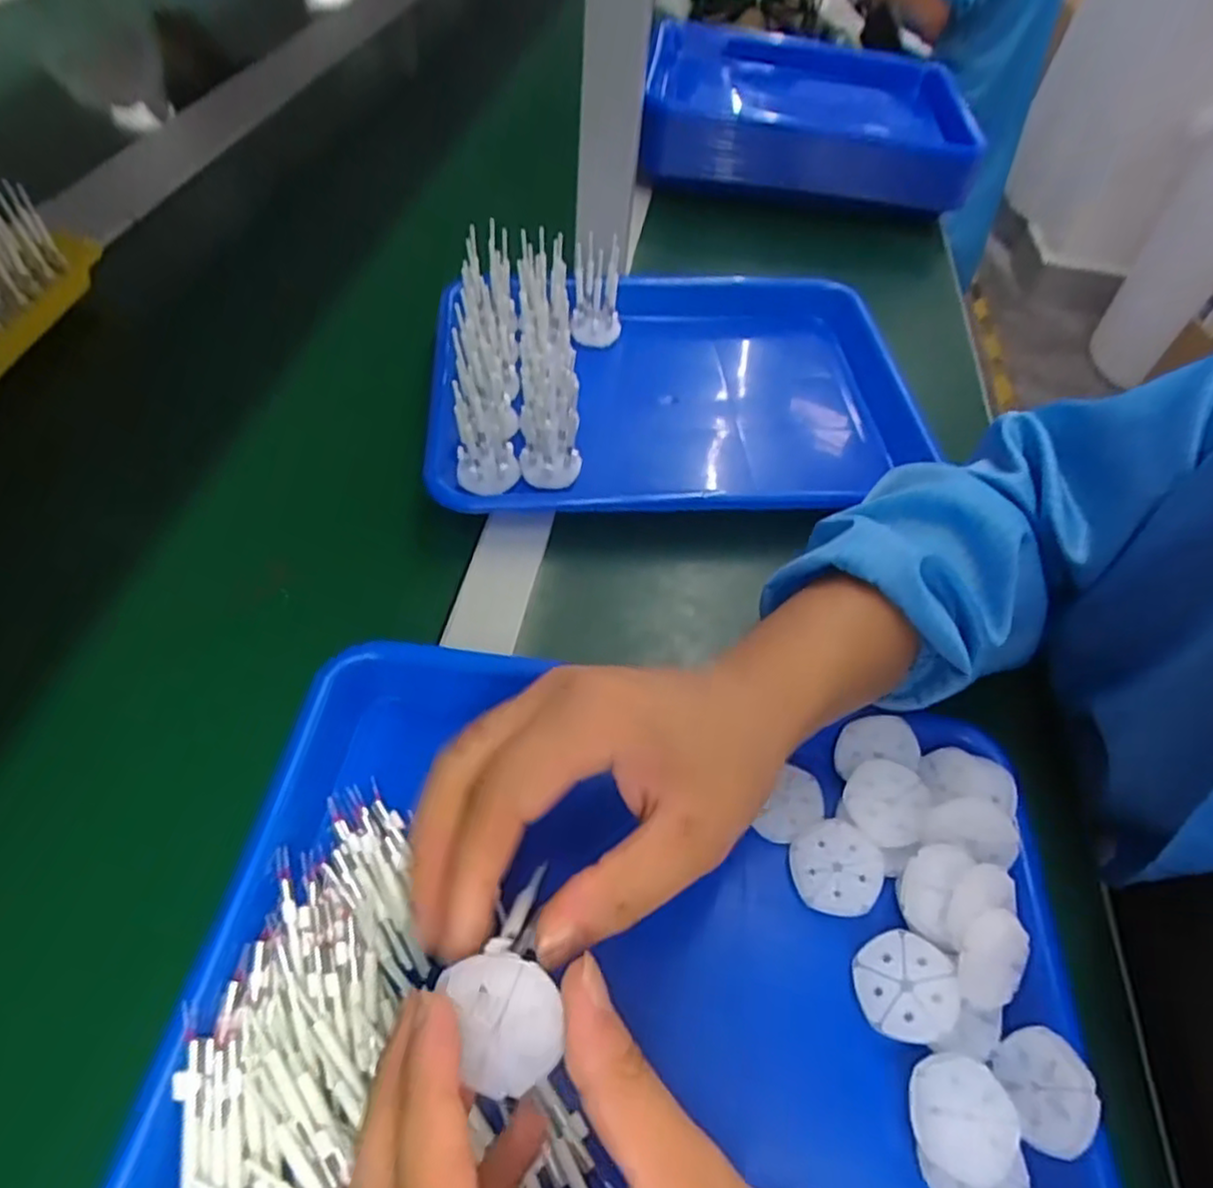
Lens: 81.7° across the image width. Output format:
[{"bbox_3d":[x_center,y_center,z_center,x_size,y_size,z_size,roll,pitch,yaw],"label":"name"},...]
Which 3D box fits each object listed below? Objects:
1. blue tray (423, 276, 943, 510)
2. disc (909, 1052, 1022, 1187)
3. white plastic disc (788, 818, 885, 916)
[{"bbox_3d":[0.050,-0.145,0.498,0.339,0.038,0.238,-2,54,-7],"label":"blue tray"},{"bbox_3d":[0.130,0.190,0.255,0.039,0.004,0.037,11,53,3],"label":"disc"},{"bbox_3d":[0.101,0.120,0.309,0.038,0.005,0.038,-4,60,7],"label":"white plastic disc"}]

